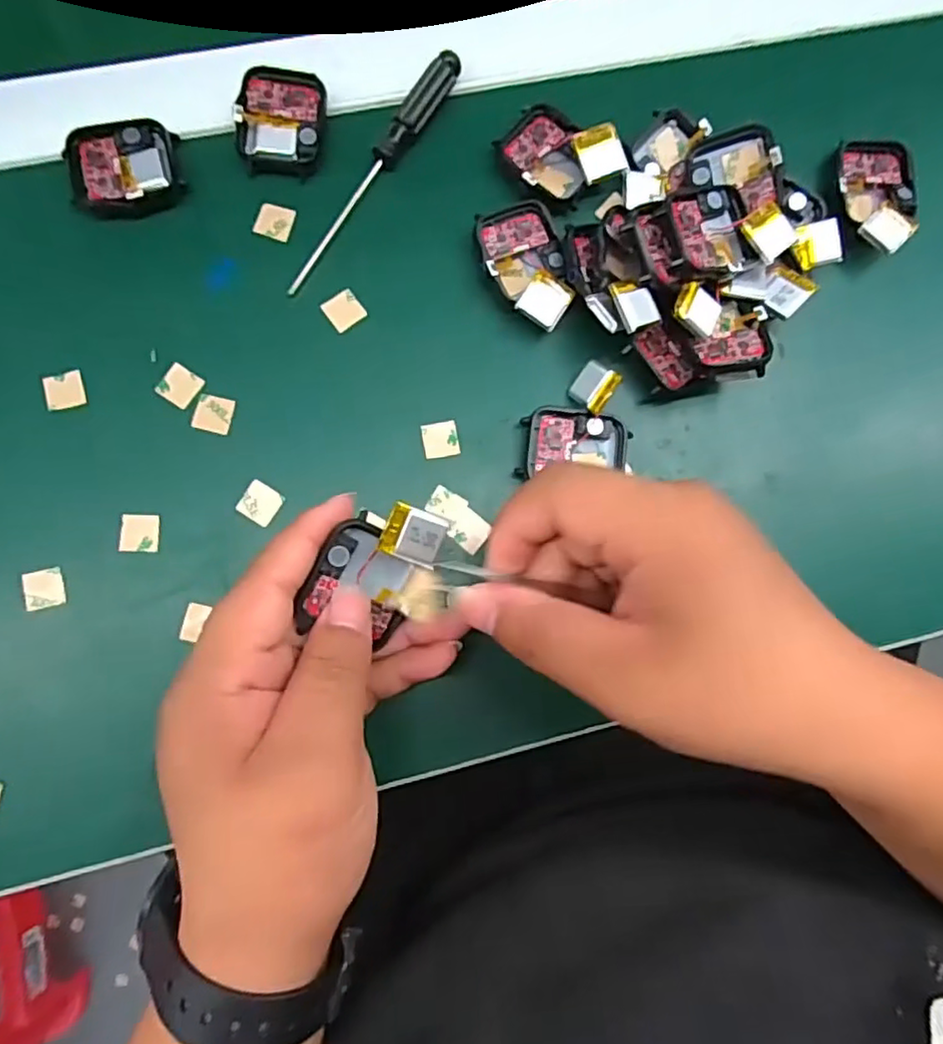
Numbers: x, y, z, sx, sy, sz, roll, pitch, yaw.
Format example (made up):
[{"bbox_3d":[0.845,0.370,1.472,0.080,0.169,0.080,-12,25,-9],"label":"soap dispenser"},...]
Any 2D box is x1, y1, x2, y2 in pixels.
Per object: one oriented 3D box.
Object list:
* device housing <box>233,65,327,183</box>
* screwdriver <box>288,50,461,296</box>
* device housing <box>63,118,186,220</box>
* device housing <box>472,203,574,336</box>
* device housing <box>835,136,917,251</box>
[{"bbox_3d":[-0.085,-0.180,0.291,0.038,0.008,0.046,5,84,-4],"label":"device housing"},{"bbox_3d":[-0.043,-0.157,0.291,0.012,0.010,0.131,32,83,-1],"label":"screwdriver"},{"bbox_3d":[-0.150,-0.153,0.281,0.044,0.010,0.042,-7,85,-5],"label":"device housing"},{"bbox_3d":[0.024,-0.114,0.287,0.036,0.011,0.059,-16,86,-6],"label":"device housing"},{"bbox_3d":[0.191,-0.154,0.304,0.039,0.017,0.060,4,84,-4],"label":"device housing"}]

